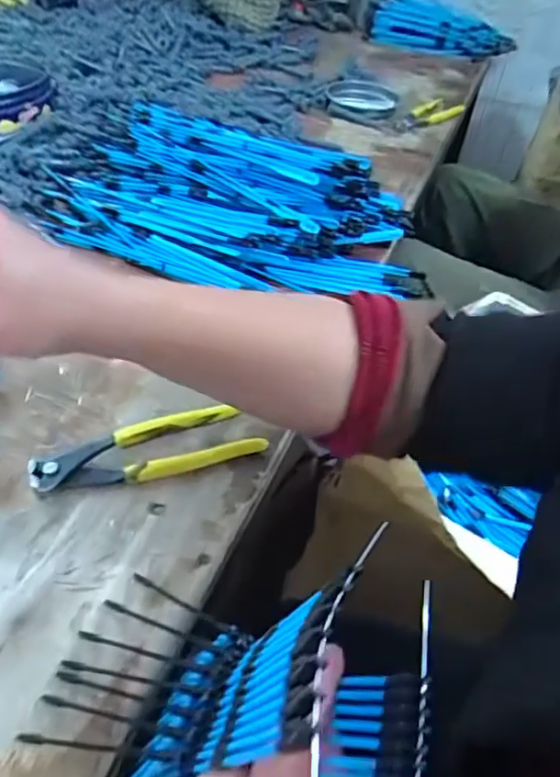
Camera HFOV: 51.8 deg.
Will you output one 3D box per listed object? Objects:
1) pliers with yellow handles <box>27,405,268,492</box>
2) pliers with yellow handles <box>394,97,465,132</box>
[{"bbox_3d":[-0.095,0.046,0.419,0.159,0.015,0.049,-13,49,-20],"label":"pliers with yellow handles"},{"bbox_3d":[0.249,-0.446,0.944,0.062,0.017,0.151,31,49,22],"label":"pliers with yellow handles"}]

